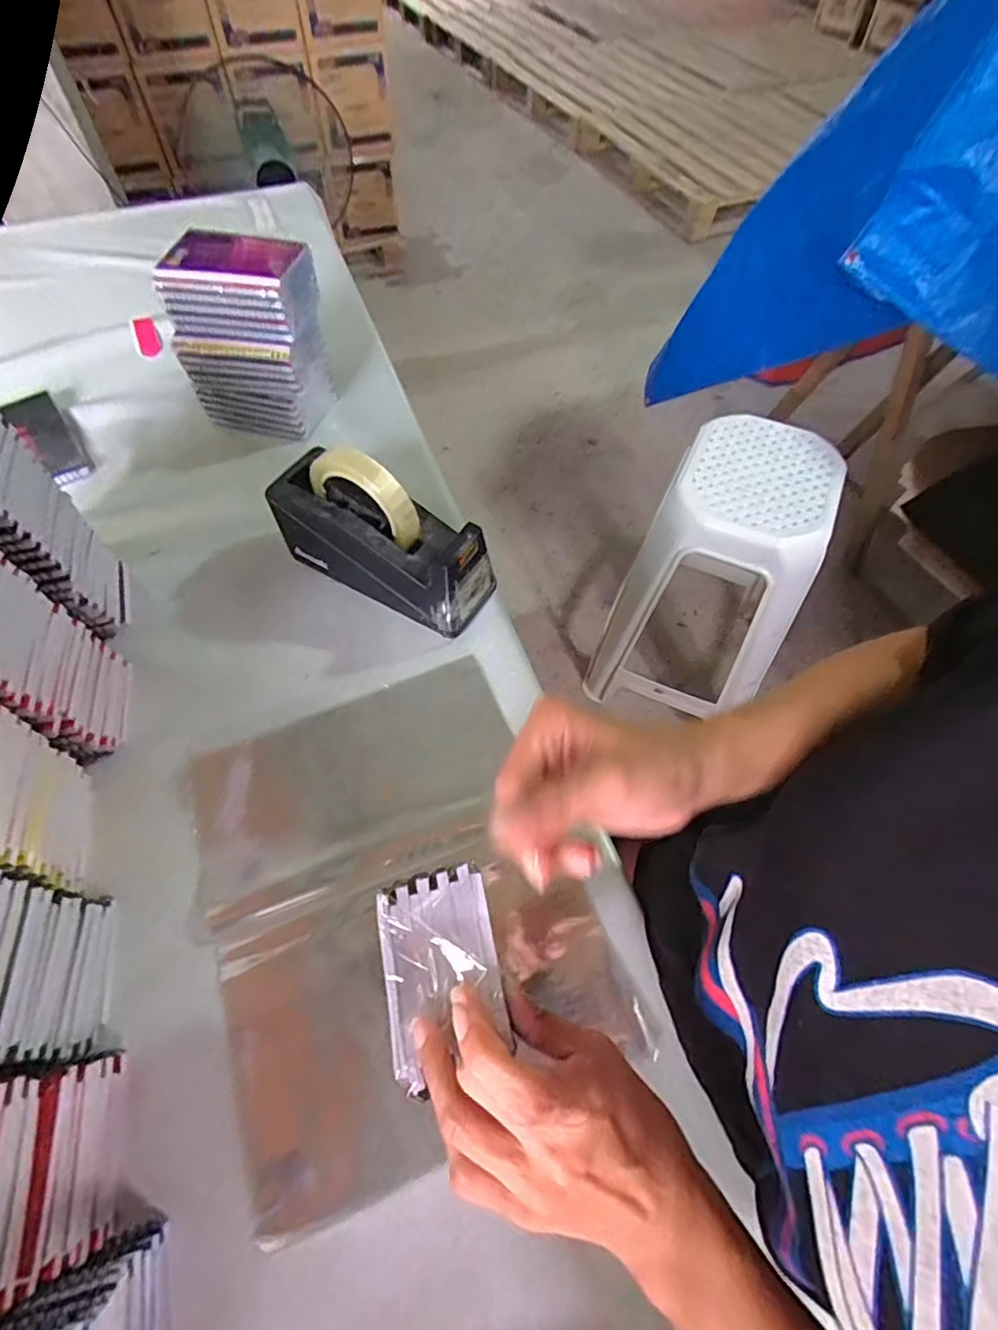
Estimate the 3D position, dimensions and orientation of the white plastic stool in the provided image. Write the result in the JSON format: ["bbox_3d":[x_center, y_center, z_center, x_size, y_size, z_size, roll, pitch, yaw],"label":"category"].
[{"bbox_3d":[0.435,-0.149,1.222,0.330,0.562,0.348,26,61,15],"label":"white plastic stool"}]

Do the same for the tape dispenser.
[{"bbox_3d":[-0.107,-0.121,0.530,0.203,0.127,0.077,27,62,15],"label":"tape dispenser"}]

